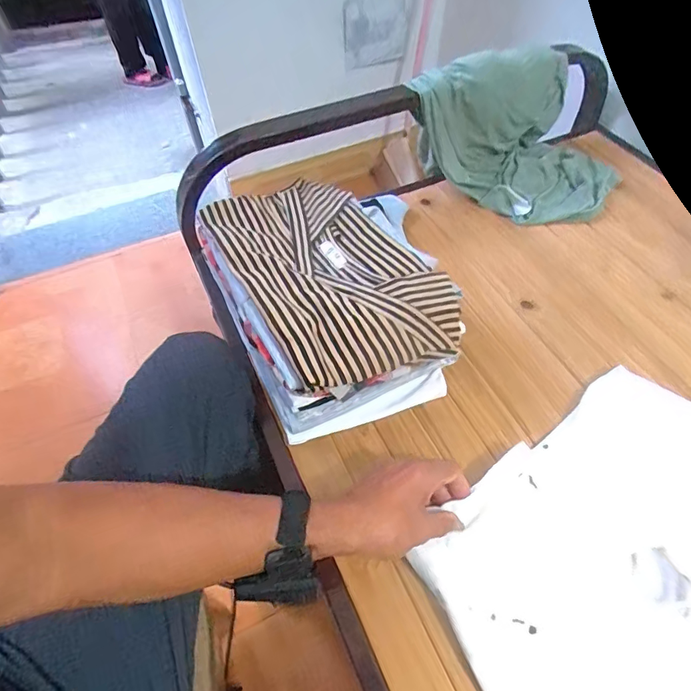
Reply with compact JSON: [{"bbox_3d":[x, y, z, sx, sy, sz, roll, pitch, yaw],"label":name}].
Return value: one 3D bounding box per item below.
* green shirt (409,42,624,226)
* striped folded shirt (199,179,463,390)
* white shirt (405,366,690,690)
[{"bbox_3d":[0.283,-0.344,0.732,0.312,0.166,0.213,26,59,19],"label":"green shirt"},{"bbox_3d":[-0.022,-0.096,0.538,0.197,0.035,0.323,-25,57,-19],"label":"striped folded shirt"},{"bbox_3d":[0.270,0.210,0.403,0.346,0.021,0.313,-24,56,-18],"label":"white shirt"}]

